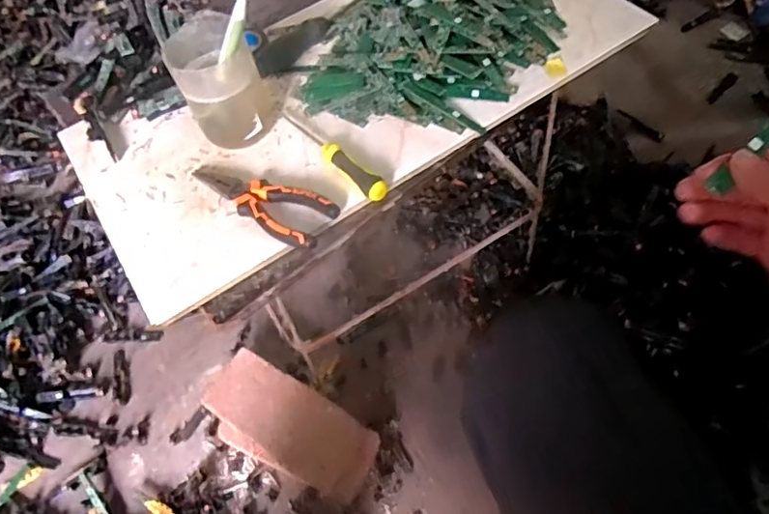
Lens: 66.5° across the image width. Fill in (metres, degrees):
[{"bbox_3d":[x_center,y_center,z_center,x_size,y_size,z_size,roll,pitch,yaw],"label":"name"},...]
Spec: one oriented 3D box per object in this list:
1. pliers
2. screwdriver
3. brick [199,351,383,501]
[{"bbox_3d":[-0.114,-0.057,0.537,0.151,0.023,0.053,28,64,24],"label":"pliers"},{"bbox_3d":[-0.049,-0.103,0.561,0.020,0.024,0.153,-35,58,-15],"label":"screwdriver"},{"bbox_3d":[-0.133,0.244,0.834,0.243,0.088,0.114,24,62,22],"label":"brick"}]

